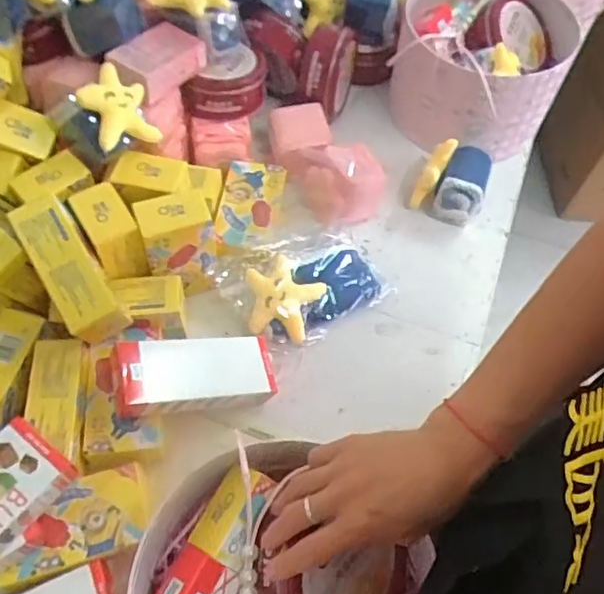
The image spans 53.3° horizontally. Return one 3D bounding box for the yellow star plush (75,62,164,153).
[{"bbox_3d":[-0.191,-0.196,0.617,0.074,0.020,0.083,-25,95,-45],"label":"yellow star plush"}]

